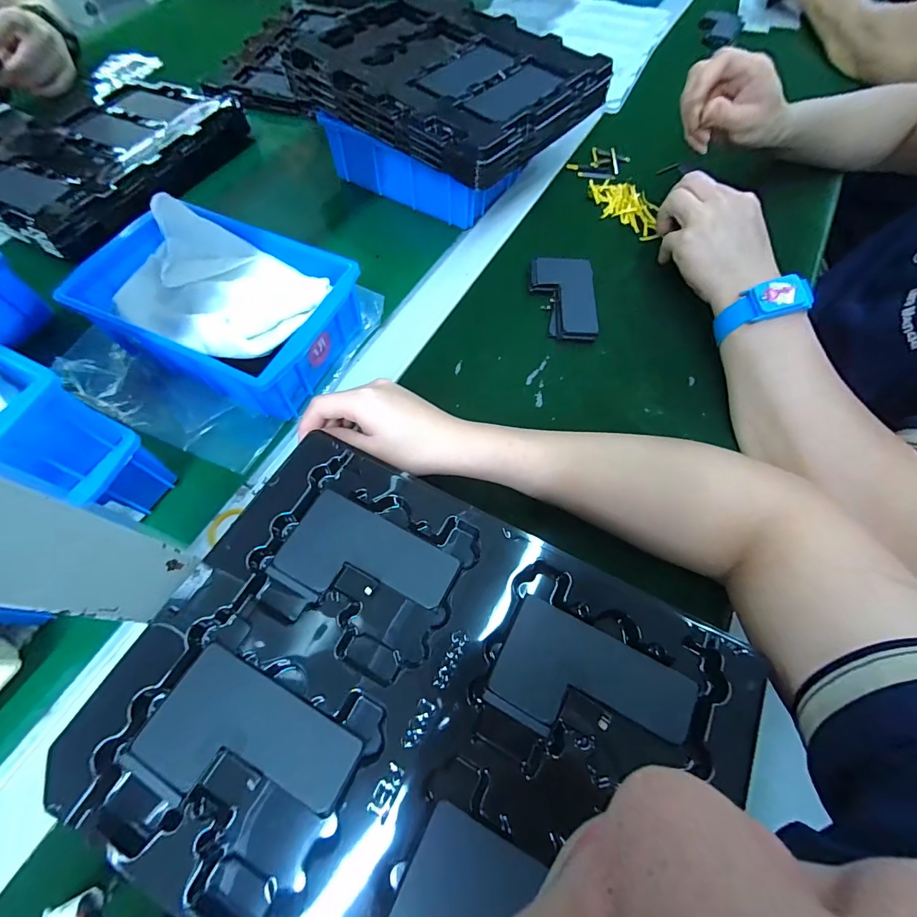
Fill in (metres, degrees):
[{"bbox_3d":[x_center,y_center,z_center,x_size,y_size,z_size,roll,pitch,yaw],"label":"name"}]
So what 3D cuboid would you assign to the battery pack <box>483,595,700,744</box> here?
[{"bbox_3d":[0.069,0.117,0.213,0.096,0.004,0.057,24,66,11],"label":"battery pack"}]

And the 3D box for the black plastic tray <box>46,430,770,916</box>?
[{"bbox_3d":[-0.016,0.121,0.205,0.277,0.014,0.212,26,66,11],"label":"black plastic tray"}]

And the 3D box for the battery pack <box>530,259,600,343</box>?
[{"bbox_3d":[0.101,-0.156,0.400,0.059,0.014,0.099,3,64,1],"label":"battery pack"}]

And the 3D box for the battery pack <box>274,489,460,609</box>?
[{"bbox_3d":[-0.052,0.059,0.239,0.093,0.004,0.053,25,66,11],"label":"battery pack"}]

